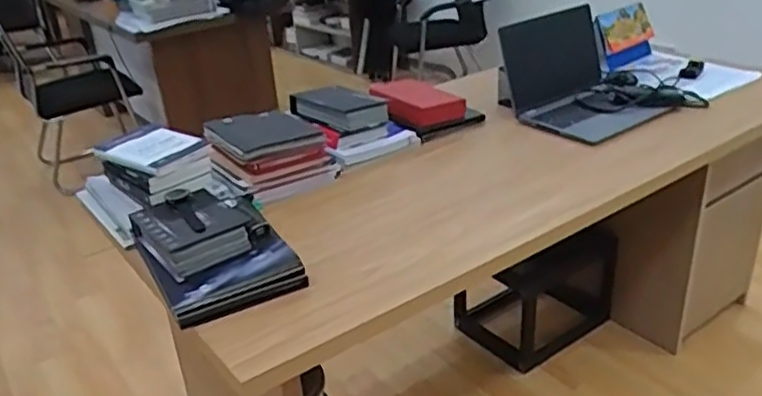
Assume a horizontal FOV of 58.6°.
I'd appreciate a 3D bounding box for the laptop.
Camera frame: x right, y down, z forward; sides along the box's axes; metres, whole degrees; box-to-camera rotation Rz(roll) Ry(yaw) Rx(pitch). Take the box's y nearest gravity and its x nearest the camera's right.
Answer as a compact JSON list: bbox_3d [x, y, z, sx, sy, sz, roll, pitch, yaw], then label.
[{"bbox_3d":[0.513,-0.322,1.666,0.338,0.214,0.309,-22,31,-31],"label":"laptop"}]

